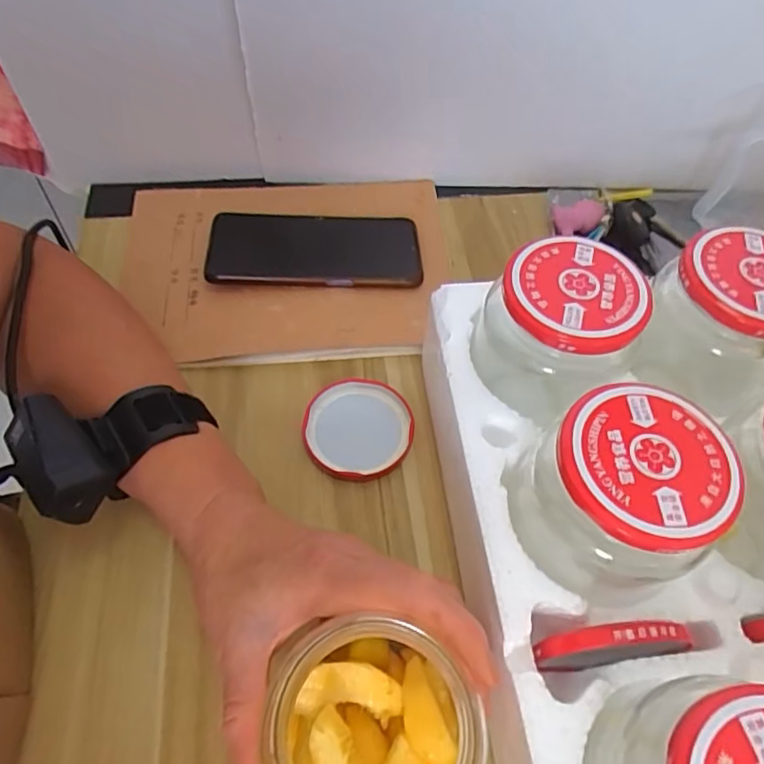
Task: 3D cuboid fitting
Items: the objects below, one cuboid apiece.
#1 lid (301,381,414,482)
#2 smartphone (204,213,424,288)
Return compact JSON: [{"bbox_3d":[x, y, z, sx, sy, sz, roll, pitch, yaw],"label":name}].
[{"bbox_3d":[-0.015,0.030,0.372,0.069,0.008,0.071,0,55,0],"label":"lid"},{"bbox_3d":[-0.053,-0.104,0.445,0.163,0.011,0.072,1,57,-4],"label":"smartphone"}]

